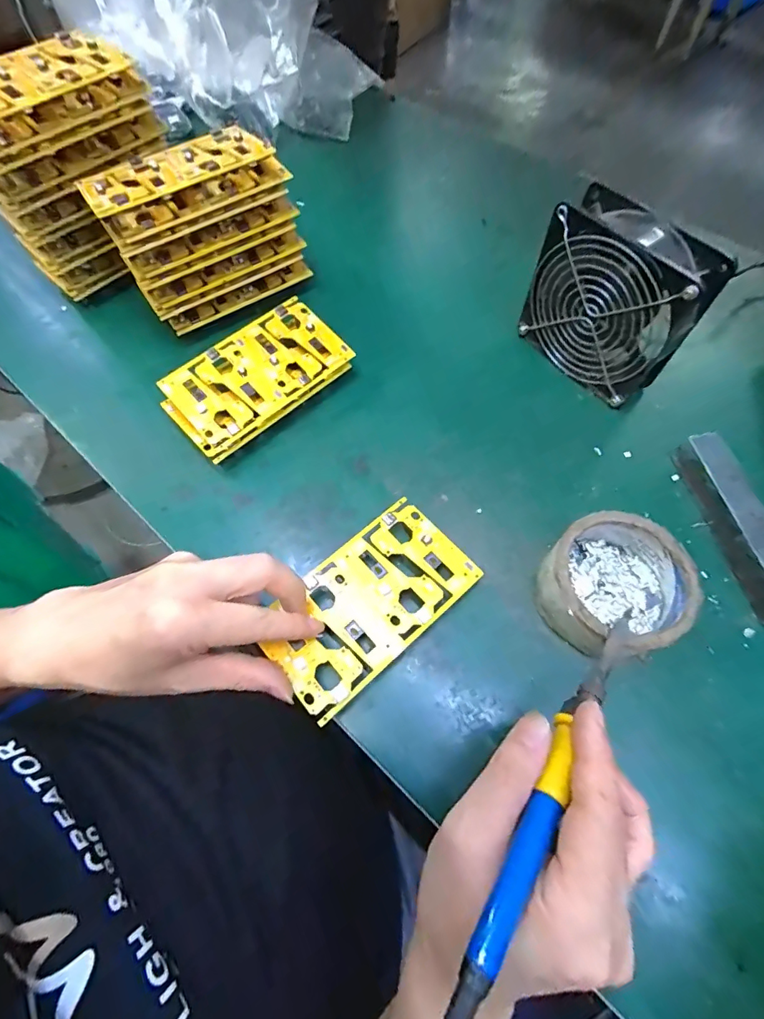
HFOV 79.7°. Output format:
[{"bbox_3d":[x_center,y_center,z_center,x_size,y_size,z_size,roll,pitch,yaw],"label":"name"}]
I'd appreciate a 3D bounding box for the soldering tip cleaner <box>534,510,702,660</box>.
[{"bbox_3d":[0.149,0.049,0.297,0.086,0.046,0.081,0,63,1],"label":"soldering tip cleaner"}]

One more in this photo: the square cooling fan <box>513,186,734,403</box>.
[{"bbox_3d":[0.174,-0.158,0.354,0.047,0.114,0.117,-37,69,-16],"label":"square cooling fan"}]

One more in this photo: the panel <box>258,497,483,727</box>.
[{"bbox_3d":[-0.009,0.060,0.301,0.137,0.006,0.078,-39,69,-17],"label":"panel"}]

